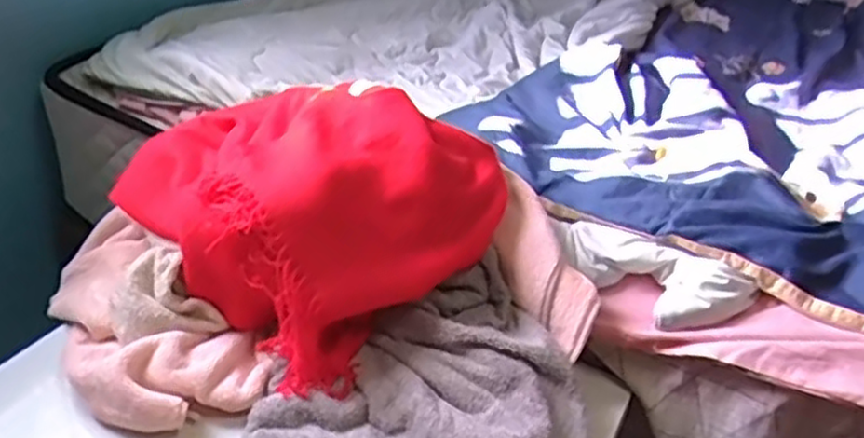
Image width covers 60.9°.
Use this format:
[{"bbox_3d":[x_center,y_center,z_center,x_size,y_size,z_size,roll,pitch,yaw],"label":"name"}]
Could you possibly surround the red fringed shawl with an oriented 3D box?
[{"bbox_3d":[-0.111,-0.023,0.704,0.300,0.182,0.255,29,40,28],"label":"red fringed shawl"}]

